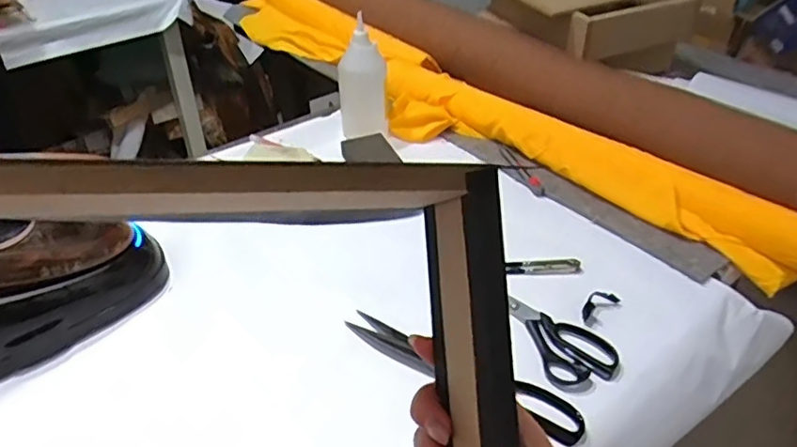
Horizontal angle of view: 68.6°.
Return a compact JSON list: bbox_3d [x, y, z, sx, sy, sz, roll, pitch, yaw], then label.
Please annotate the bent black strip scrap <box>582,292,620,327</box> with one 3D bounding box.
[{"bbox_3d":[0.220,0.091,0.650,0.053,0.019,0.024,-25,44,-28],"label":"bent black strip scrap"}]

